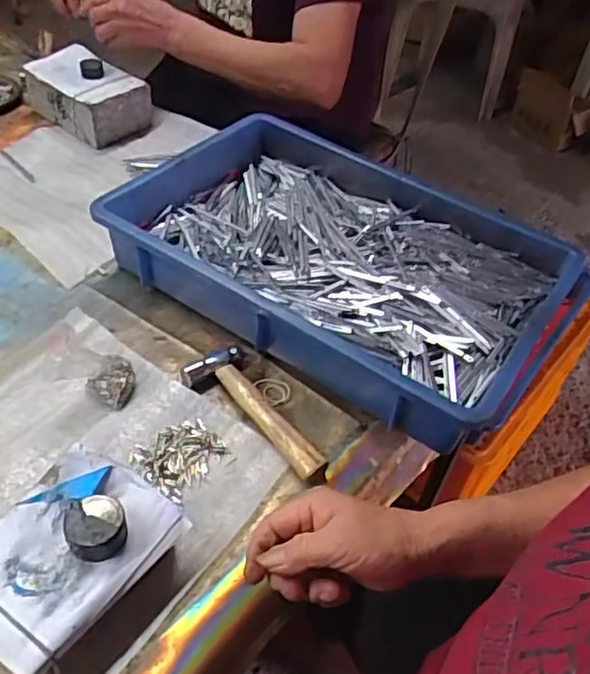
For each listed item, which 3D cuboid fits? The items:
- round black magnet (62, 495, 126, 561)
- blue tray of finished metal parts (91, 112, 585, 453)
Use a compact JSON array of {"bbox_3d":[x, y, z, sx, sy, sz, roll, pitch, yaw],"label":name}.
[{"bbox_3d":[-0.133,0.128,0.421,0.038,0.021,0.036,4,45,-4],"label":"round black magnet"},{"bbox_3d":[0.044,-0.083,0.662,0.424,0.076,0.277,30,49,20],"label":"blue tray of finished metal parts"}]

